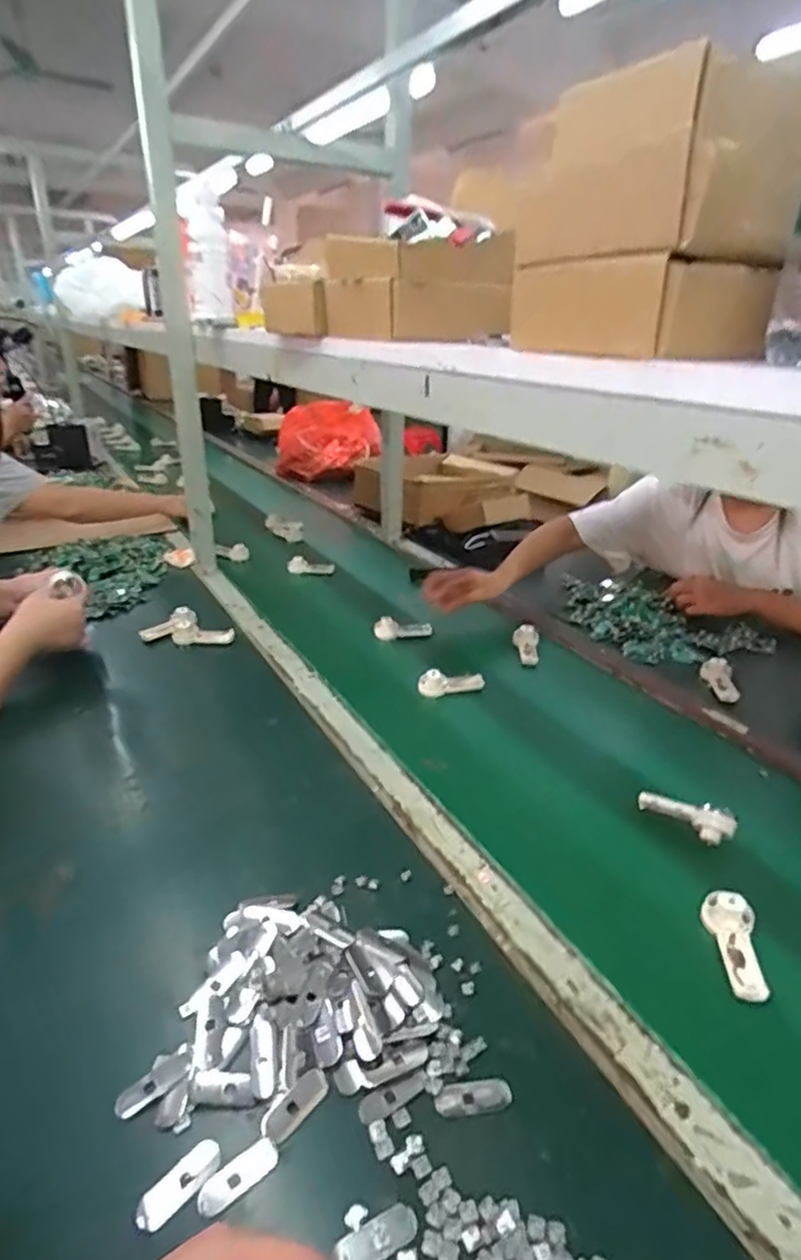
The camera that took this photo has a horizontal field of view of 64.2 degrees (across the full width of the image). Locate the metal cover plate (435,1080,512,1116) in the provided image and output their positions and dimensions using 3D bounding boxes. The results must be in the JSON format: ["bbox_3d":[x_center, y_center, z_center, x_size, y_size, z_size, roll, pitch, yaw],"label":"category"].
[{"bbox_3d":[0.050,0.321,0.439,0.052,0.004,0.019,-1,26,-7],"label":"metal cover plate"}]

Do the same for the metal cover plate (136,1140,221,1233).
[{"bbox_3d":[-0.135,0.341,0.393,0.020,0.006,0.053,25,34,37],"label":"metal cover plate"}]

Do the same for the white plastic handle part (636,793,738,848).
[{"bbox_3d":[0.300,0.195,0.673,0.094,0.029,0.027,17,30,27],"label":"white plastic handle part"}]

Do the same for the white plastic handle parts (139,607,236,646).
[{"bbox_3d":[-0.342,-0.002,1.041,0.145,0.034,0.072,6,26,7],"label":"white plastic handle parts"}]

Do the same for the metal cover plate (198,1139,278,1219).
[{"bbox_3d":[-0.100,0.339,0.396,0.050,0.004,0.019,-17,32,-35],"label":"metal cover plate"}]

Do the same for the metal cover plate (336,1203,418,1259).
[{"bbox_3d":[-0.013,0.354,0.371,0.047,0.004,0.019,-10,29,-25],"label":"metal cover plate"}]

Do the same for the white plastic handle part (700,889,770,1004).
[{"bbox_3d":[0.284,0.266,0.541,0.038,0.031,0.090,8,27,10],"label":"white plastic handle part"}]

